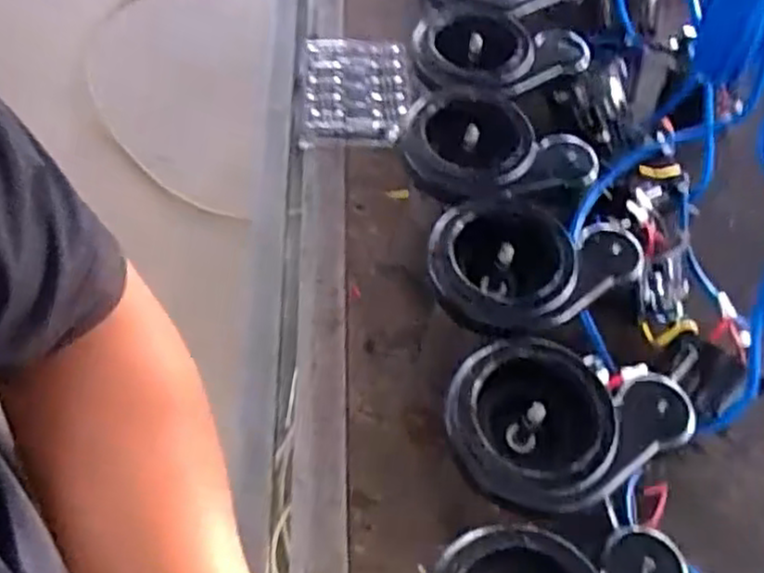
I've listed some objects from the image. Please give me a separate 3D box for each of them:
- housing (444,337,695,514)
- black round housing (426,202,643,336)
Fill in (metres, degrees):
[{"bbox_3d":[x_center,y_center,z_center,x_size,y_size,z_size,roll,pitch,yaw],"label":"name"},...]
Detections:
[{"bbox_3d":[0.123,0.096,0.524,0.163,0.070,0.125,-26,61,-20],"label":"housing"},{"bbox_3d":[0.124,-0.016,0.594,0.170,0.054,0.123,-12,57,-12],"label":"black round housing"}]

